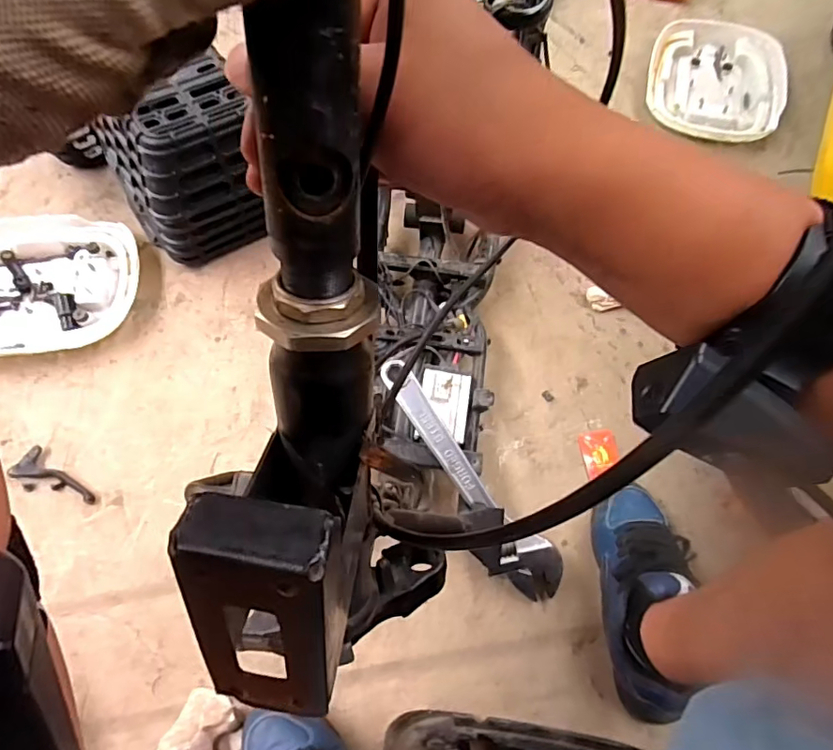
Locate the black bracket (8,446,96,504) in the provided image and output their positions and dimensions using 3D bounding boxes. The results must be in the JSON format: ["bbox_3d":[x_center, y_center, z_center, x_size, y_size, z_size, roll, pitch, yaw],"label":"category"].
[{"bbox_3d":[-0.530,0.158,0.757,0.130,0.019,0.051,33,68,14],"label":"black bracket"}]

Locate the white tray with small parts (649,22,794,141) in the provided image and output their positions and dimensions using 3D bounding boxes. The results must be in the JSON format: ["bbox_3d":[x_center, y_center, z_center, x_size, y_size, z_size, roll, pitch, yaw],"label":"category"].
[{"bbox_3d":[0.653,-0.662,1.139,0.276,0.060,0.367,14,65,6],"label":"white tray with small parts"}]

